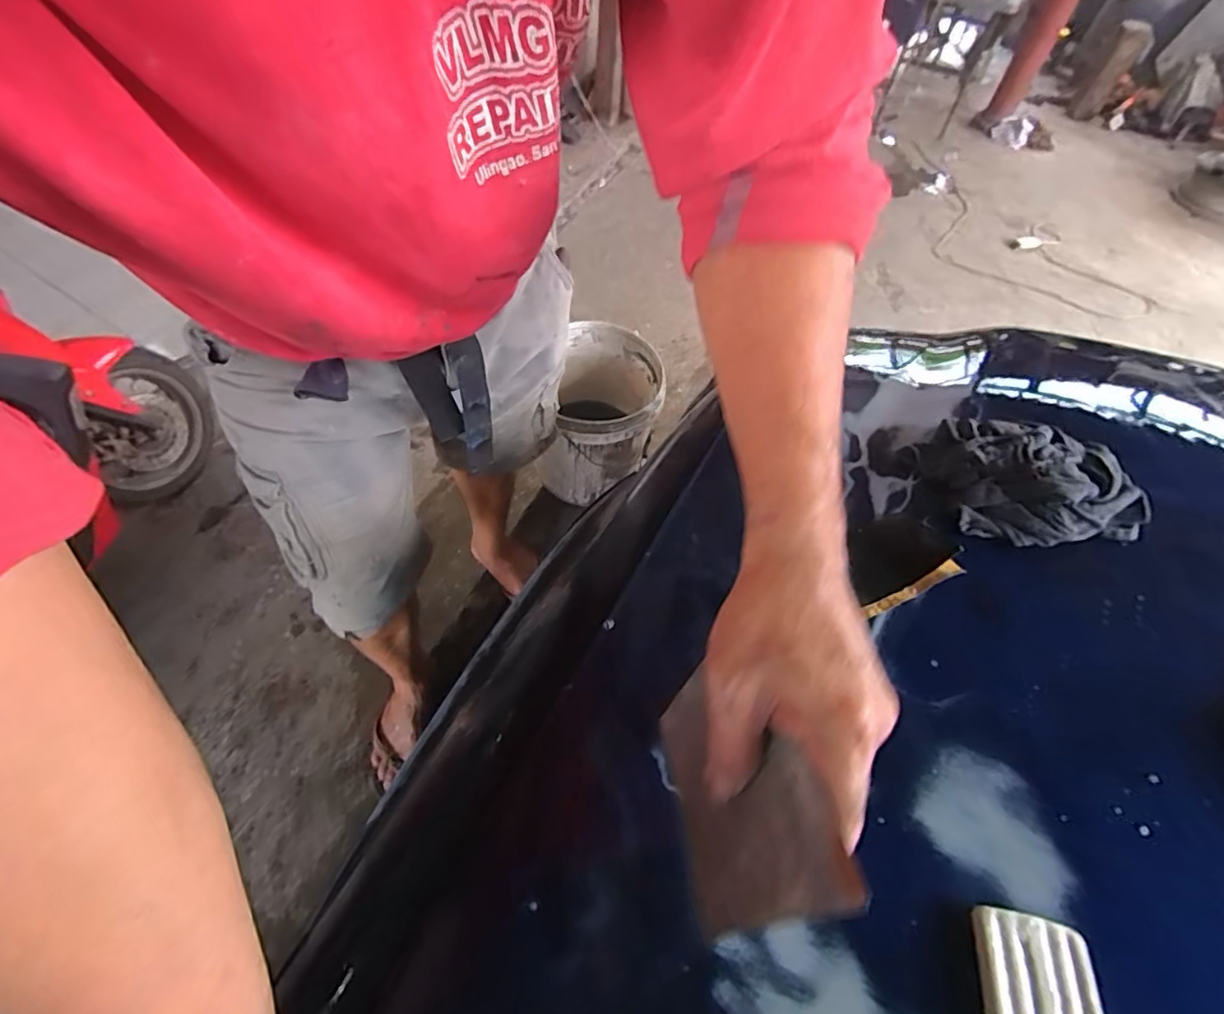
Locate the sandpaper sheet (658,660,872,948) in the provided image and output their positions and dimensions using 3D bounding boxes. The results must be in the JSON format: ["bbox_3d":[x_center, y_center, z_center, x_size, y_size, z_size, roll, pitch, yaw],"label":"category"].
[{"bbox_3d":[0.060,0.136,0.282,0.005,0.105,0.123,16,39,-21],"label":"sandpaper sheet"}]

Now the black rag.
[{"bbox_3d":[0.371,-0.035,0.493,0.176,0.043,0.147,-1,56,-4],"label":"black rag"}]

